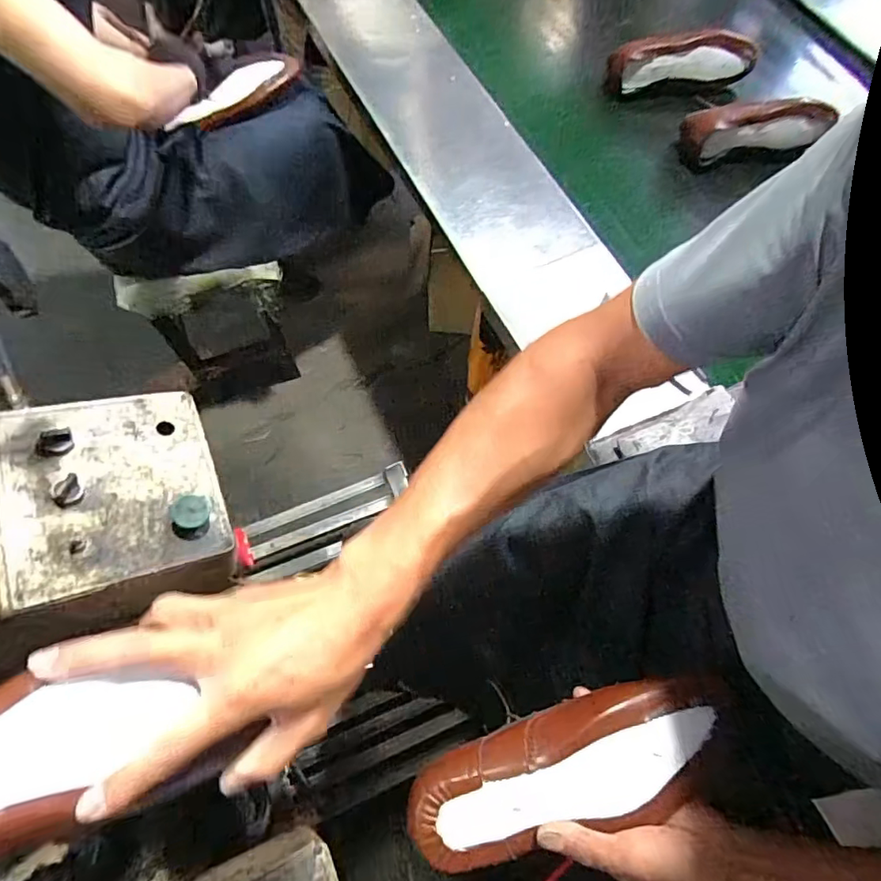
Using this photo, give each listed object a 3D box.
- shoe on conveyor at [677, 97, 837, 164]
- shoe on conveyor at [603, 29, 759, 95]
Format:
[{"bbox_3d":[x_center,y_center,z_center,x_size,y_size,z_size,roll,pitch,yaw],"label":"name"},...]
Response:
[{"bbox_3d":[0.570,-0.577,0.966,0.260,0.066,0.086,-6,68,-4],"label":"shoe on conveyor"},{"bbox_3d":[0.469,-0.739,1.032,0.294,0.072,0.069,-13,69,-7],"label":"shoe on conveyor"}]

